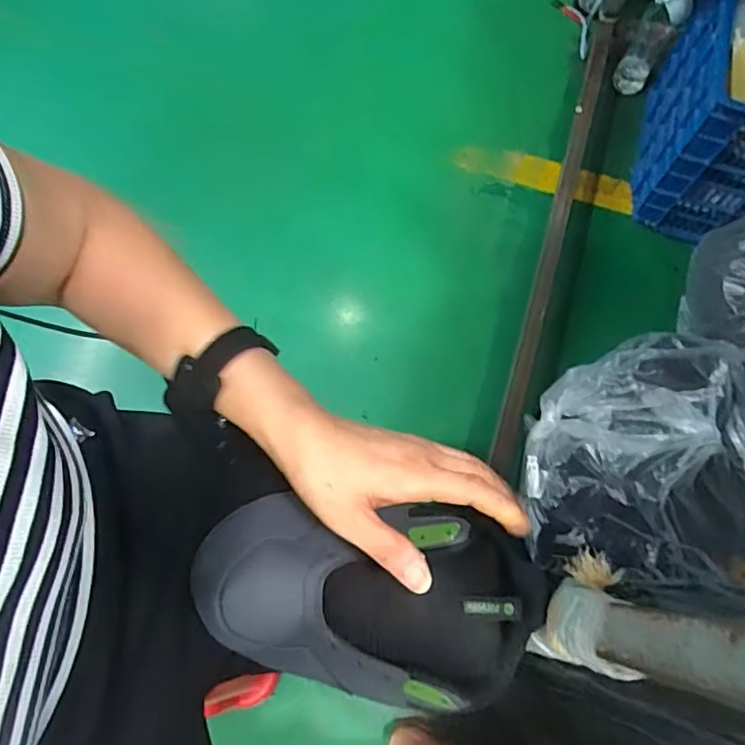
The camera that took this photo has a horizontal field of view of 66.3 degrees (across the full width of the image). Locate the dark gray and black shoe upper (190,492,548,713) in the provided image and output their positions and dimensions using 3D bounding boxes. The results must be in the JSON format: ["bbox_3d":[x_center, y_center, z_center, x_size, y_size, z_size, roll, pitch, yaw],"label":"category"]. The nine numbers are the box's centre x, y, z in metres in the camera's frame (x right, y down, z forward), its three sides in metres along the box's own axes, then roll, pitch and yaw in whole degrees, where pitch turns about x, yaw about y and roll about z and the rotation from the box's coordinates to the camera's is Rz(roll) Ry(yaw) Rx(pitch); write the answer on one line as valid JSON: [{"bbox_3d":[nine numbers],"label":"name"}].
[{"bbox_3d":[-0.003,0.165,0.422,0.245,0.079,0.136,3,69,7],"label":"dark gray and black shoe upper"}]

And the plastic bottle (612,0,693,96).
[{"bbox_3d":[0.549,-0.658,1.114,0.072,0.229,0.055,27,71,9],"label":"plastic bottle"}]

